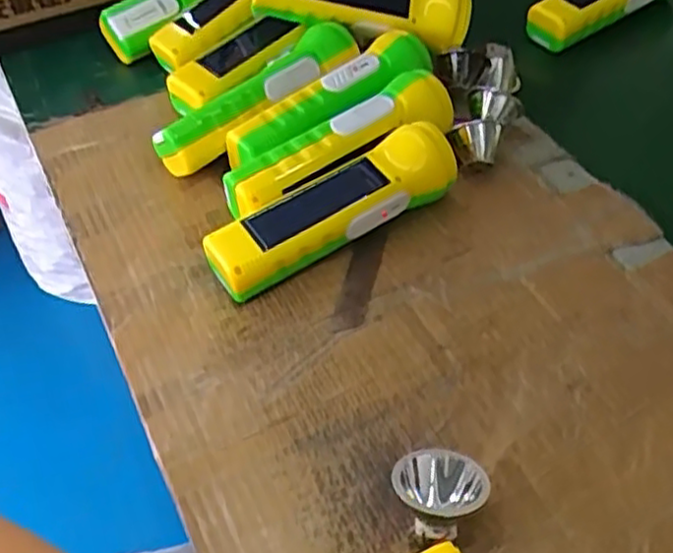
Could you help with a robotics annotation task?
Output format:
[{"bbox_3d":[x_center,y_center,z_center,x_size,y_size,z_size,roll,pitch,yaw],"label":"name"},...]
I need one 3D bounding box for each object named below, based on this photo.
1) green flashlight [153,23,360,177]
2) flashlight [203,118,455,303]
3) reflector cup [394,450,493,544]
[{"bbox_3d":[-0.050,-0.124,0.513,0.052,0.047,0.169,35,59,26],"label":"green flashlight"},{"bbox_3d":[-0.001,-0.041,0.443,0.163,0.045,0.043,-25,54,-19],"label":"flashlight"},{"bbox_3d":[0.047,0.102,0.334,0.037,0.032,0.040,0,50,1],"label":"reflector cup"}]

